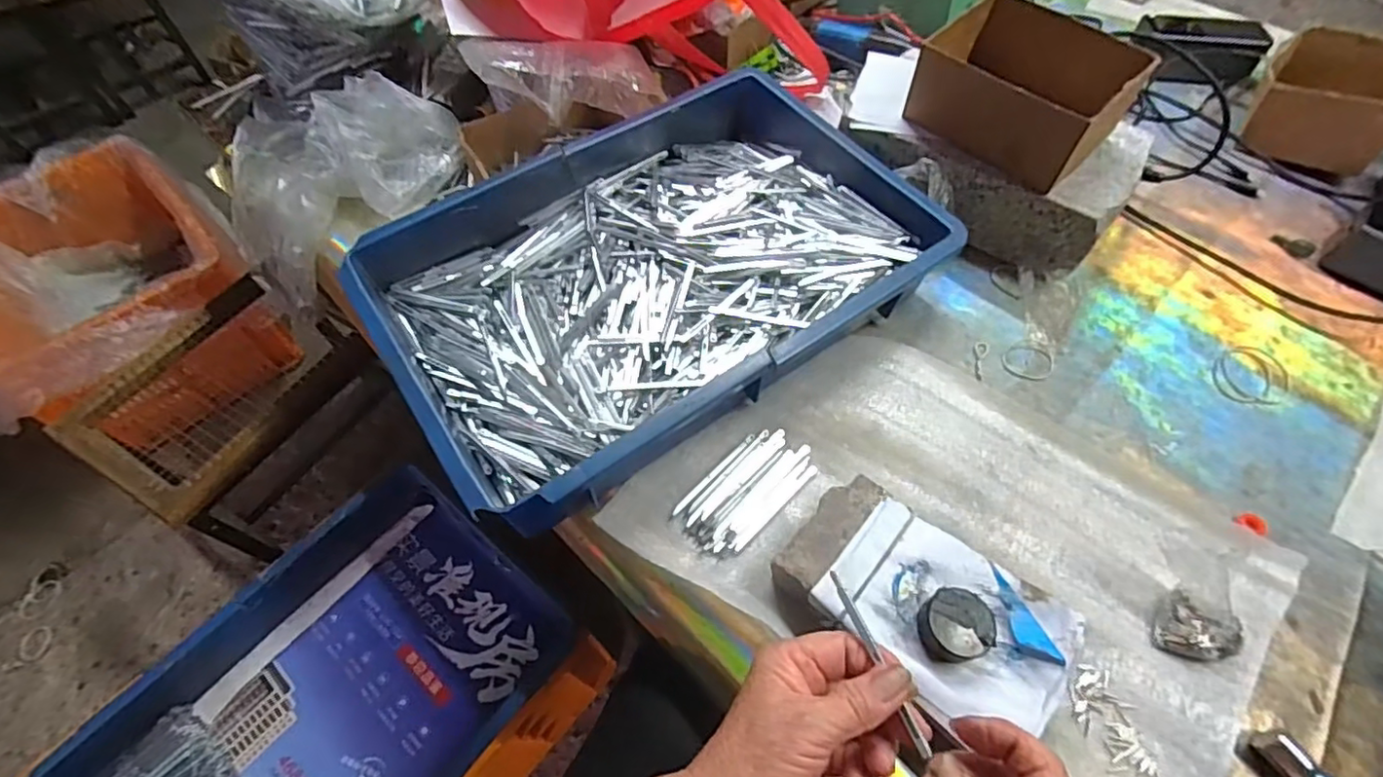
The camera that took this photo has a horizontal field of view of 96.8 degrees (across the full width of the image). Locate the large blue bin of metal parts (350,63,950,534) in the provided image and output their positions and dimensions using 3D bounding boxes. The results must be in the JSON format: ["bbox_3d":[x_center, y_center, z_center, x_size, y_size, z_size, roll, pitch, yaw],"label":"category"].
[{"bbox_3d":[-0.030,-0.099,0.519,0.431,0.068,0.288,-32,63,-18],"label":"large blue bin of metal parts"}]

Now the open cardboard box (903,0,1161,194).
[{"bbox_3d":[0.284,-0.258,0.528,0.151,0.075,0.118,40,66,22],"label":"open cardboard box"}]

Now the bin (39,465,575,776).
[{"bbox_3d":[-0.353,0.316,0.599,0.282,0.087,0.435,34,64,20],"label":"bin"}]

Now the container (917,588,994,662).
[{"bbox_3d":[0.156,0.140,0.362,0.040,0.022,0.038,0,58,1],"label":"container"}]

